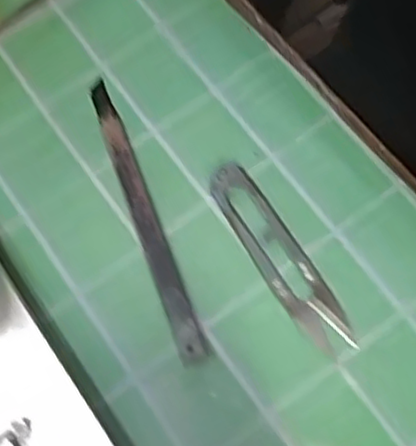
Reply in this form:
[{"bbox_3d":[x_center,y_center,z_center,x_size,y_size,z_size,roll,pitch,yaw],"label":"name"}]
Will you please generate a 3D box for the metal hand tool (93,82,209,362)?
[{"bbox_3d":[-0.031,-0.006,0.327,0.011,0.011,0.150,-21,70,-4],"label":"metal hand tool"}]

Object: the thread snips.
[{"bbox_3d":[0.033,0.015,0.318,0.023,0.008,0.100,-31,71,-8],"label":"thread snips"}]

